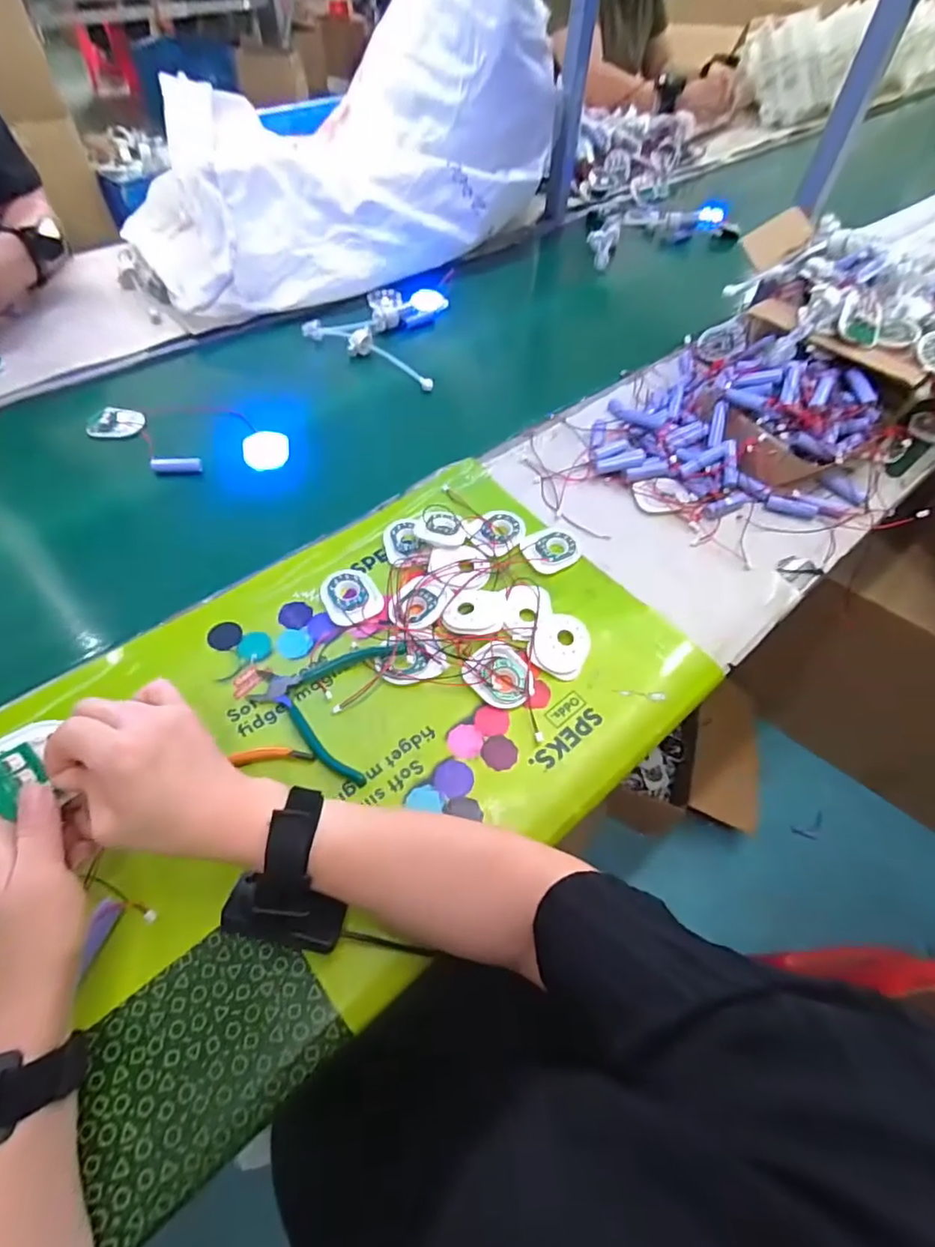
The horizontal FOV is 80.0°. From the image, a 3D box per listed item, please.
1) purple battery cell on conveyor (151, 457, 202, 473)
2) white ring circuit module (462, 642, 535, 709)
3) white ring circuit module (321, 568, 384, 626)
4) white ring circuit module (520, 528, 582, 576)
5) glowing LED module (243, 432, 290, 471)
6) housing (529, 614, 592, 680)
[{"bbox_3d":[-0.310,-0.169,0.594,0.047,0.016,0.011,-7,58,-9],"label":"purple battery cell on conveyor"},{"bbox_3d":[0.029,0.043,0.458,0.054,0.017,0.048,40,63,19],"label":"white ring circuit module"},{"bbox_3d":[-0.104,-0.024,0.498,0.047,0.010,0.061,-21,61,-17],"label":"white ring circuit module"},{"bbox_3d":[0.087,-0.073,0.548,0.062,0.007,0.053,-21,61,-17],"label":"white ring circuit module"},{"bbox_3d":[-0.226,-0.194,0.626,0.048,0.020,0.039,-12,59,-12],"label":"glowing LED module"},{"bbox_3d":[0.080,0.019,0.476,0.046,0.016,0.054,24,59,10],"label":"housing"}]

